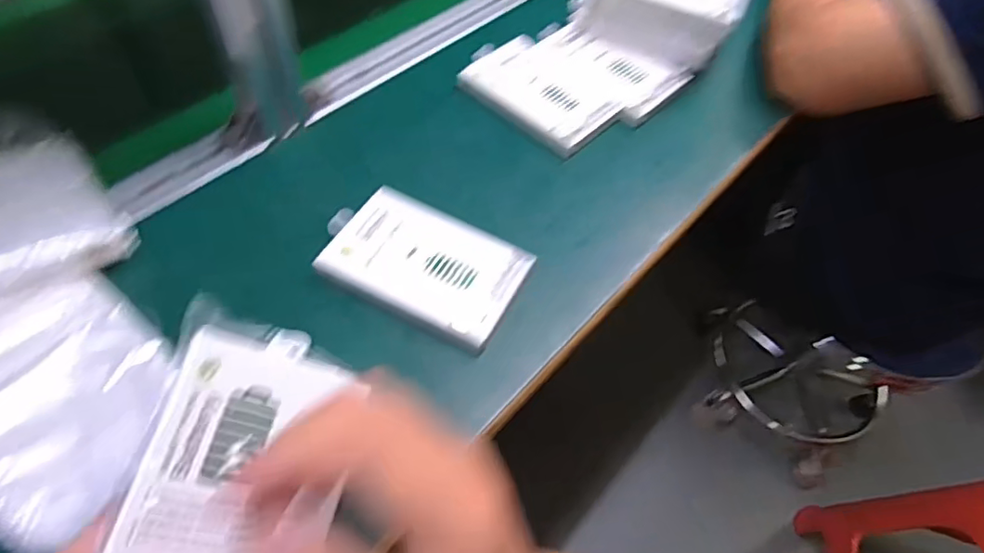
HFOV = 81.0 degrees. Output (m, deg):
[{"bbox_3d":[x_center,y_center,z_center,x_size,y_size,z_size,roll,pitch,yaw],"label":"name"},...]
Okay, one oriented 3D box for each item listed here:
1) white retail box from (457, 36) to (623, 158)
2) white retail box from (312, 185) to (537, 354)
[{"bbox_3d":[0.042,-0.172,0.529,0.142,0.011,0.096,38,61,20],"label":"white retail box"},{"bbox_3d":[-0.050,-0.012,0.415,0.142,0.012,0.093,27,58,13],"label":"white retail box"}]

